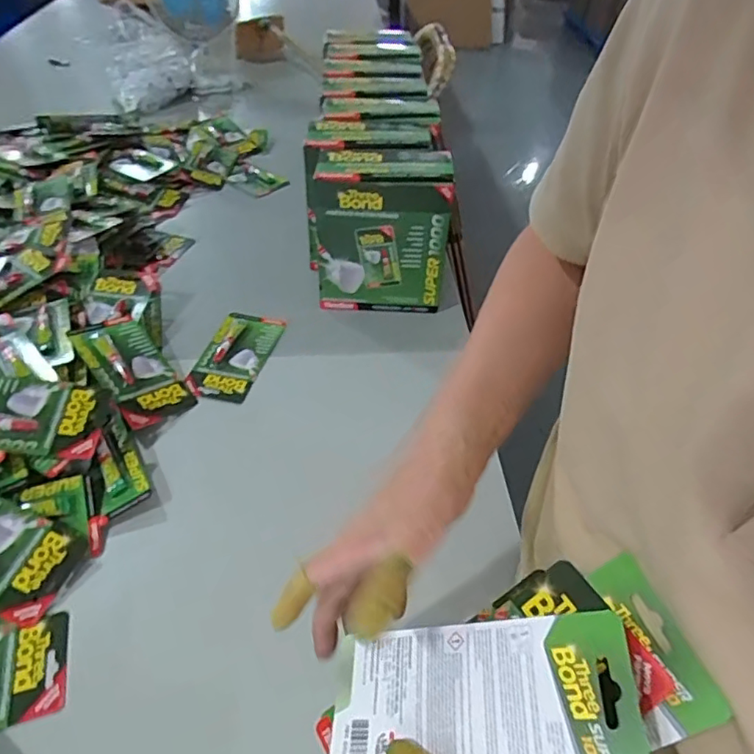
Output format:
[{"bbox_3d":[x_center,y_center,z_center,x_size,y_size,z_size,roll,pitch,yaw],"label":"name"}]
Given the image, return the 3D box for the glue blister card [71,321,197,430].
[{"bbox_3d":[-0.294,-0.008,0.700,0.091,0.013,0.156,-20,63,-42],"label":"glue blister card"}]

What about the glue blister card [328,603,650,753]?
[{"bbox_3d":[0.054,0.177,0.311,0.163,0.025,0.092,-17,49,23],"label":"glue blister card"}]

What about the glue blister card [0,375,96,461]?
[{"bbox_3d":[-0.365,0.037,0.591,0.135,0.019,0.084,7,58,-13],"label":"glue blister card"}]

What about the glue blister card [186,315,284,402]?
[{"bbox_3d":[-0.189,-0.030,0.762,0.087,0.015,0.156,10,45,9],"label":"glue blister card"}]

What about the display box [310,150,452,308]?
[{"bbox_3d":[0.001,-0.201,0.793,0.180,0.195,0.101,1,45,0],"label":"display box"}]

